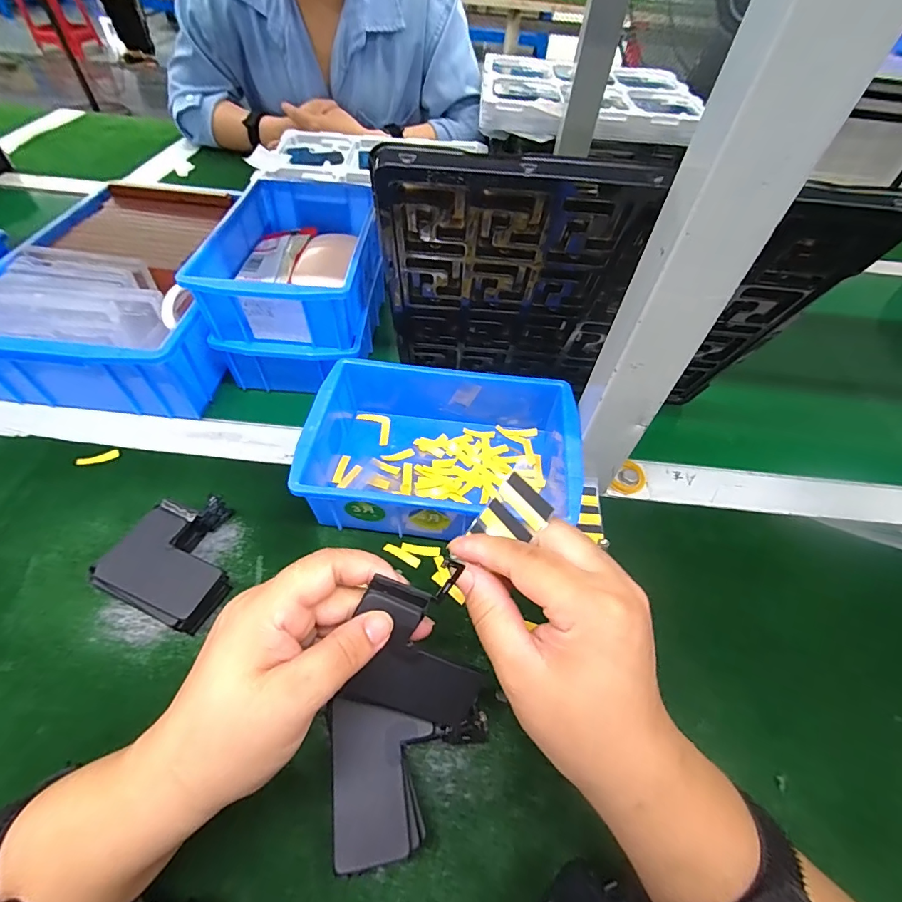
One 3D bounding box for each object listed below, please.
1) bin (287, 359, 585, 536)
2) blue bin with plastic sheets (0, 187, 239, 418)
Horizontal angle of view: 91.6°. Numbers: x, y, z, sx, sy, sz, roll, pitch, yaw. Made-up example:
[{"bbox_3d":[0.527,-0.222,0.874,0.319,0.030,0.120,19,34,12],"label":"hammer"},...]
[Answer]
[{"bbox_3d":[-0.007,-0.001,0.355,0.200,0.071,0.141,7,52,1],"label":"bin"},{"bbox_3d":[-0.315,-0.156,0.447,0.203,0.091,0.275,3,53,-2],"label":"blue bin with plastic sheets"}]

